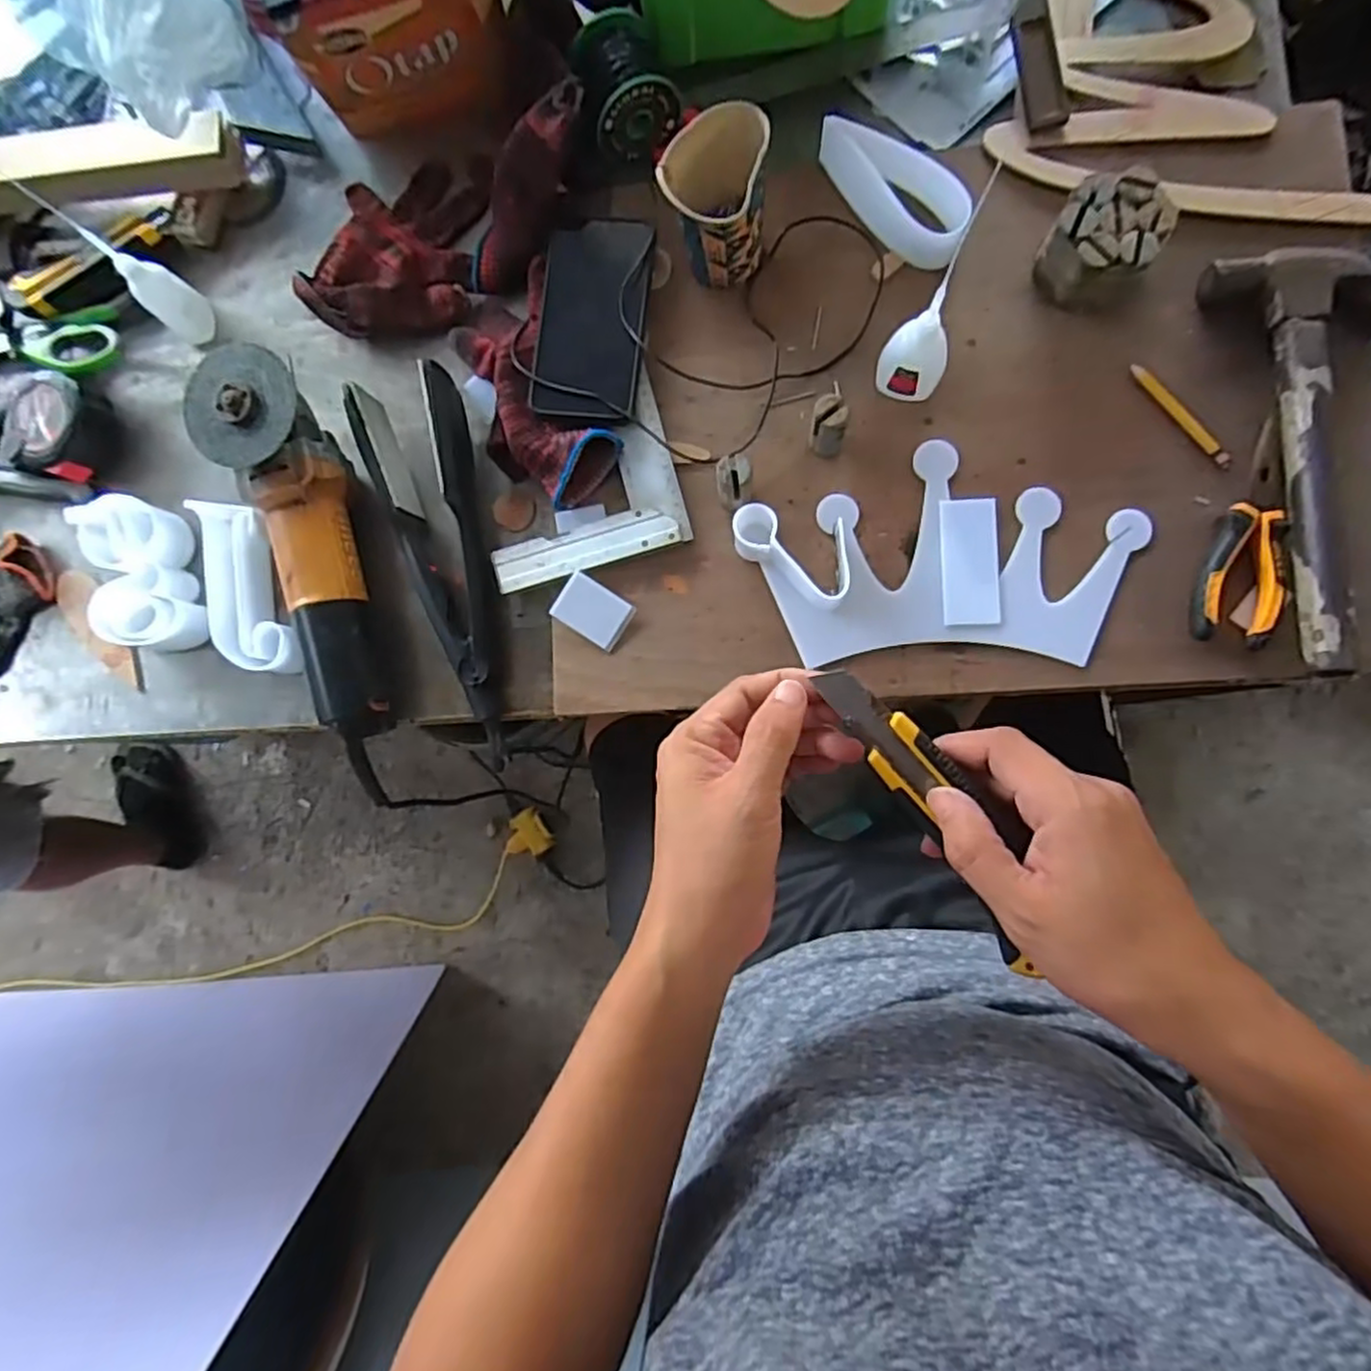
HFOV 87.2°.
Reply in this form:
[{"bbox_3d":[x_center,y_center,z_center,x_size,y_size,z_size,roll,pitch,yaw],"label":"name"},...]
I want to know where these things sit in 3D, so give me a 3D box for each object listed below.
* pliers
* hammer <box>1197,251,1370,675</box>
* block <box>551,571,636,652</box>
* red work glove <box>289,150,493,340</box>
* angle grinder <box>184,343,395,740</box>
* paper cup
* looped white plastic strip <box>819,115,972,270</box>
[{"bbox_3d":[0.382,-0.104,0.490,0.048,0.014,0.152,11,87,7],"label":"pliers"},{"bbox_3d":[0.441,-0.159,0.480,0.116,0.035,0.291,-9,85,5],"label":"hammer"},{"bbox_3d":[-0.069,-0.056,0.542,0.054,0.015,0.040,33,90,7],"label":"block"},{"bbox_3d":[-0.235,-0.364,0.591,0.129,0.040,0.156,9,87,6],"label":"red work glove"},{"bbox_3d":[-0.286,-0.102,0.544,0.081,0.068,0.292,-16,96,6],"label":"angle grinder"},{"bbox_3d":[0.023,-0.339,0.513,0.068,0.095,0.071,0,86,6],"label":"paper cup"},{"bbox_3d":[0.150,-0.361,0.526,0.127,0.038,0.044,37,91,7],"label":"looped white plastic strip"}]

